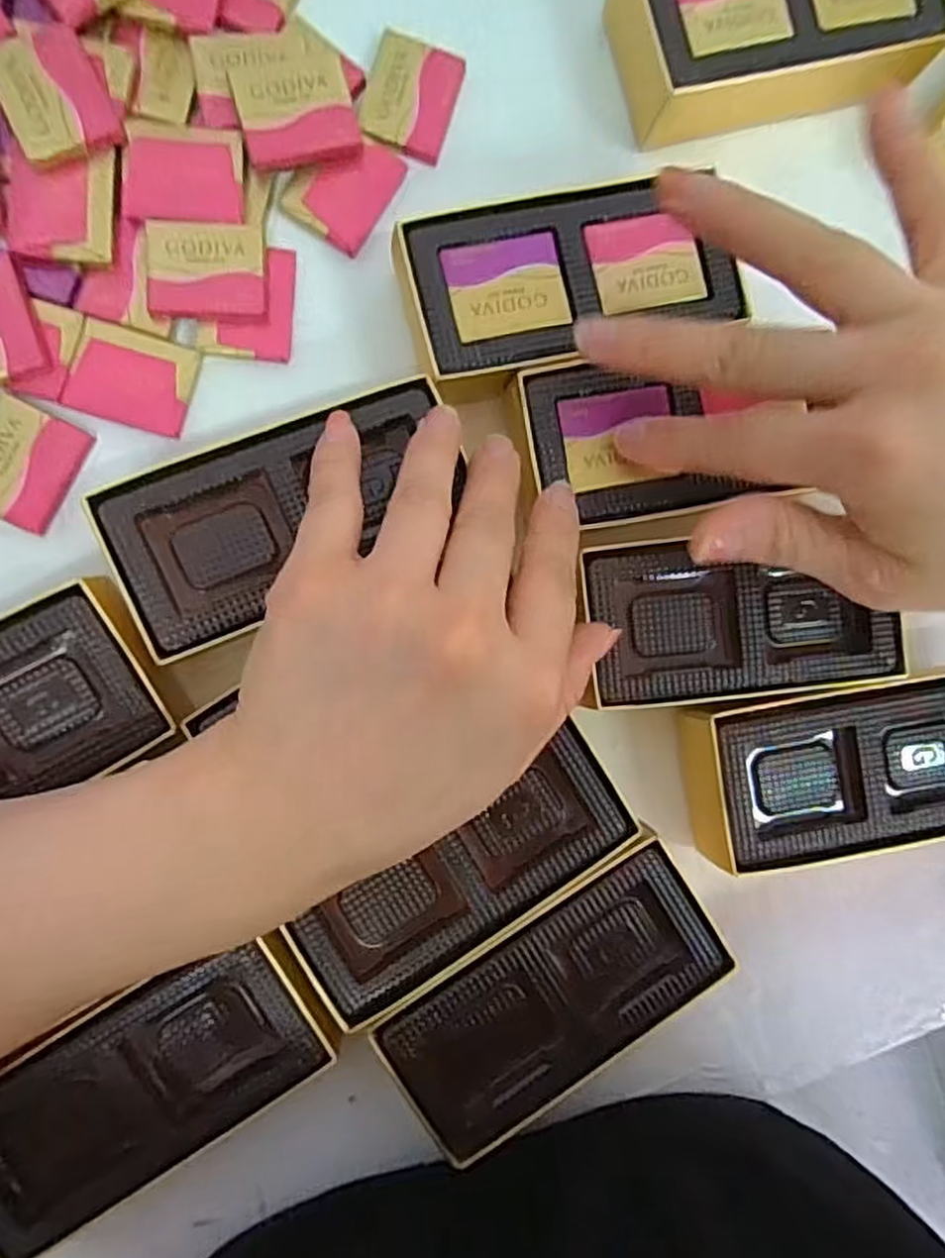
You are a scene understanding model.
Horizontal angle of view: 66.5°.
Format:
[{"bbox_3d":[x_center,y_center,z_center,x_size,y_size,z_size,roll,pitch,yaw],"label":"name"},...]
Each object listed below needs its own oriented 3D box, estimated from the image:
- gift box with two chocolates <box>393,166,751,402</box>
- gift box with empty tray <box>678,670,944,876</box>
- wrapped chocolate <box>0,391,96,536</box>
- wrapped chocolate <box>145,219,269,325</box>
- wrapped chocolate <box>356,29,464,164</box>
[{"bbox_3d":[0.034,-0.116,0.257,0.114,0.032,0.061,-16,92,-7],"label":"gift box with two chocolates"},{"bbox_3d":[0.135,0.049,0.265,0.124,0.030,0.058,-8,90,-7],"label":"gift box with empty tray"},{"bbox_3d":[-0.152,-0.055,0.243,0.033,0.005,0.038,26,86,-6],"label":"wrapped chocolate"},{"bbox_3d":[-0.091,-0.123,0.247,0.039,0.004,0.033,-1,89,-7],"label":"wrapped chocolate"},{"bbox_3d":[-0.022,-0.194,0.264,0.031,0.007,0.039,15,87,-6],"label":"wrapped chocolate"}]

